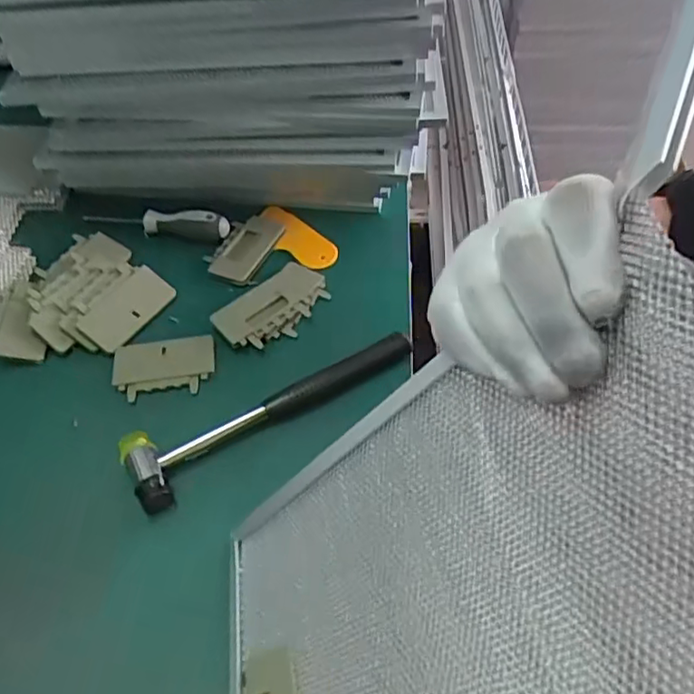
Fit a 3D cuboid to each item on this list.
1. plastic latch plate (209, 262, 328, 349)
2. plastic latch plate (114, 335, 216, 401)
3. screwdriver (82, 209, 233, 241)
[{"bbox_3d":[-0.064,-0.040,0.564,0.051,0.022,0.107,35,63,26],"label":"plastic latch plate"},{"bbox_3d":[-0.157,0.017,0.540,0.085,0.011,0.054,-8,54,-2],"label":"plastic latch plate"},{"bbox_3d":[-0.191,-0.128,0.633,0.145,0.023,0.023,10,55,11],"label":"screwdriver"}]

